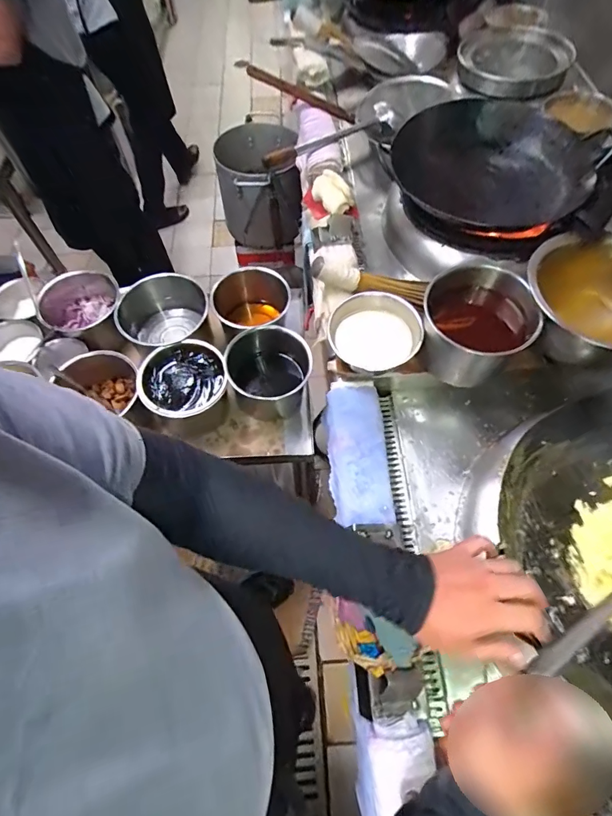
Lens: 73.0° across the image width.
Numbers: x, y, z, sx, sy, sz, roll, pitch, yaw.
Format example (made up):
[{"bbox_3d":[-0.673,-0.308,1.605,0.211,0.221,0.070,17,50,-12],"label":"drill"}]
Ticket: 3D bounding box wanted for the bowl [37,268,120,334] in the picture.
[{"bbox_3d":[-0.471,-0.214,0.877,0.159,0.077,0.144,-30,65,-14],"label":"bowl"}]

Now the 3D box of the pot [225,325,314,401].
[{"bbox_3d":[-0.073,-0.062,0.813,0.141,0.134,0.158,6,62,4],"label":"pot"}]

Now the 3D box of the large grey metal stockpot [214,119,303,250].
[{"bbox_3d":[-0.170,-0.816,1.551,0.279,0.349,0.293,-5,62,-2],"label":"large grey metal stockpot"}]

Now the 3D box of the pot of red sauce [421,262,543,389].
[{"bbox_3d":[0.307,-0.140,0.785,0.184,0.185,0.167,21,64,12],"label":"pot of red sauce"}]

